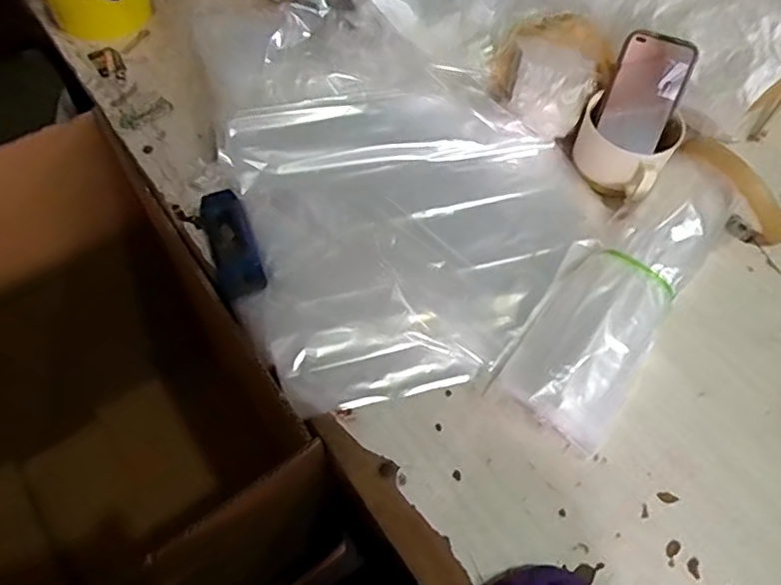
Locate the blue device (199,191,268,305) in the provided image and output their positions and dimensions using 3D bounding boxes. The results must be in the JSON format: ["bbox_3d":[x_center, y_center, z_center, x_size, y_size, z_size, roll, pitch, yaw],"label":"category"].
[{"bbox_3d":[-0.174,-0.055,0.664,0.049,0.014,0.135,-24,70,3],"label":"blue device"}]

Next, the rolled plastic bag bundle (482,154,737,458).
[{"bbox_3d":[0.245,-0.012,0.640,0.119,0.064,0.364,33,63,16],"label":"rolled plastic bag bundle"}]

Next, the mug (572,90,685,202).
[{"bbox_3d":[0.270,-0.170,0.720,0.110,0.064,0.099,34,64,16],"label":"mug"}]

